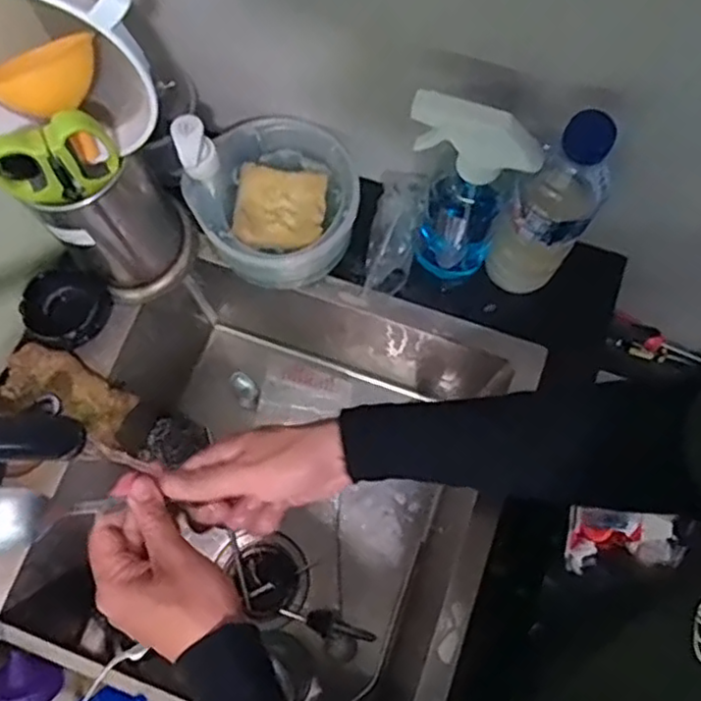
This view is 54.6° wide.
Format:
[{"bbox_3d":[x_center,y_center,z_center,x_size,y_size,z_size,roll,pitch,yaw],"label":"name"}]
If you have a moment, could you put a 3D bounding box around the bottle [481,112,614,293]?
[{"bbox_3d":[0.156,-0.107,0.545,0.061,0.229,0.053,23,76,7],"label":"bottle"}]

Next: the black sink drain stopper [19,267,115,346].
[{"bbox_3d":[-0.260,-0.040,0.624,0.066,0.035,0.070,0,74,1],"label":"black sink drain stopper"}]

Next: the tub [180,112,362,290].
[{"bbox_3d":[-0.063,-0.133,0.624,0.143,0.075,0.142,0,74,1],"label":"tub"}]

